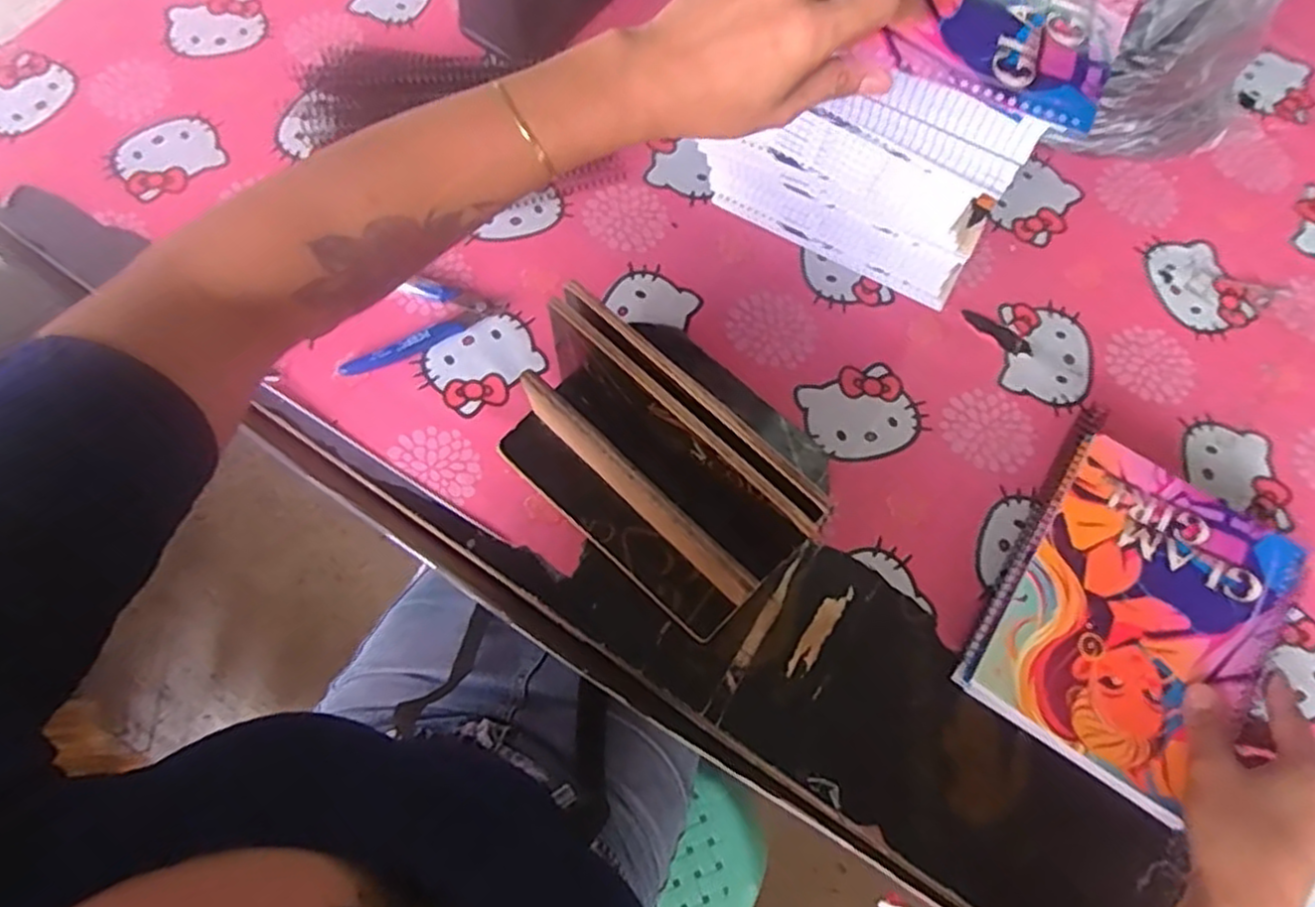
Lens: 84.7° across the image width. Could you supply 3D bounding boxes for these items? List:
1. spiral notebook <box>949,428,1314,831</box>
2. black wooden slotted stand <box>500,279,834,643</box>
[{"bbox_3d":[0.306,0.104,0.456,0.154,0.014,0.202,33,74,8],"label":"spiral notebook"},{"bbox_3d":[0.014,-0.010,0.447,0.192,0.119,0.153,42,75,11],"label":"black wooden slotted stand"}]

